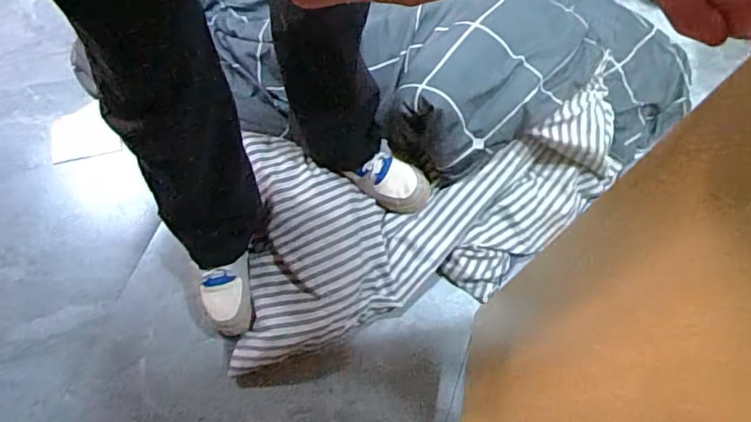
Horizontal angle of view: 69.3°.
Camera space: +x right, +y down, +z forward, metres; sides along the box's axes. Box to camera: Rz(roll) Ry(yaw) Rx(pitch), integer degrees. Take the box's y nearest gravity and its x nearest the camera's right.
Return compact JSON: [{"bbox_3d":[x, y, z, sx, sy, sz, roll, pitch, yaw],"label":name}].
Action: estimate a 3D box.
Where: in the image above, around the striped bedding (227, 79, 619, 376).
[{"bbox_3d":[0.096,0.002,0.938,0.723,0.143,0.374,-10,69,-7],"label":"striped bedding"}]

